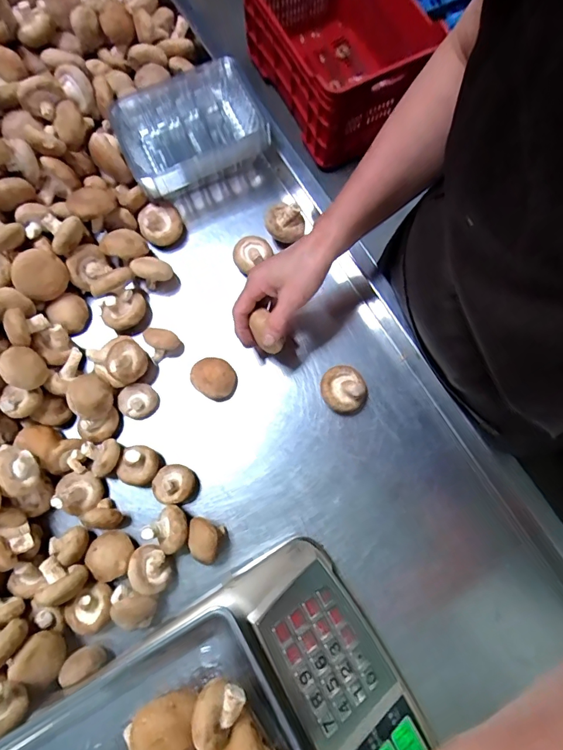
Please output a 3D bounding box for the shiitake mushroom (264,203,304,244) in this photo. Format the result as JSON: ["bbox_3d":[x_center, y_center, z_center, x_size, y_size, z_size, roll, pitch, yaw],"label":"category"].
[{"bbox_3d":[0.004,-0.194,0.558,0.050,0.023,0.046,0,76,0],"label":"shiitake mushroom"}]

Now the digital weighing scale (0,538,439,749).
[{"bbox_3d":[-0.034,0.382,0.380,0.348,0.138,0.334,-30,78,-7],"label":"digital weighing scale"}]

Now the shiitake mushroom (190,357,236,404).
[{"bbox_3d":[-0.079,0.004,0.518,0.052,0.027,0.045,31,78,7],"label":"shiitake mushroom"}]

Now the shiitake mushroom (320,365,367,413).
[{"bbox_3d":[0.072,0.015,0.508,0.051,0.047,0.055,0,76,0],"label":"shiitake mushroom"}]

